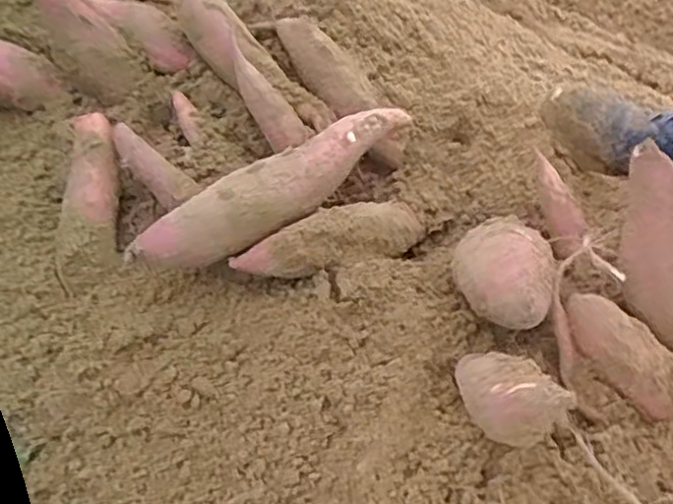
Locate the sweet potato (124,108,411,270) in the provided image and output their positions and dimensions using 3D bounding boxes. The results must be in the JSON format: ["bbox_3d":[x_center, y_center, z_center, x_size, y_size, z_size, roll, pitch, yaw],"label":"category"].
[{"bbox_3d":[-0.051,-0.065,0.654,0.300,0.062,0.062,-26,54,-25],"label":"sweet potato"}]

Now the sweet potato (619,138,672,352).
[{"bbox_3d":[0.271,0.007,0.553,0.071,0.053,0.189,-13,84,-16],"label":"sweet potato"}]

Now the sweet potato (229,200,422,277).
[{"bbox_3d":[0.000,-0.012,0.650,0.191,0.057,0.066,-21,52,-22],"label":"sweet potato"}]

